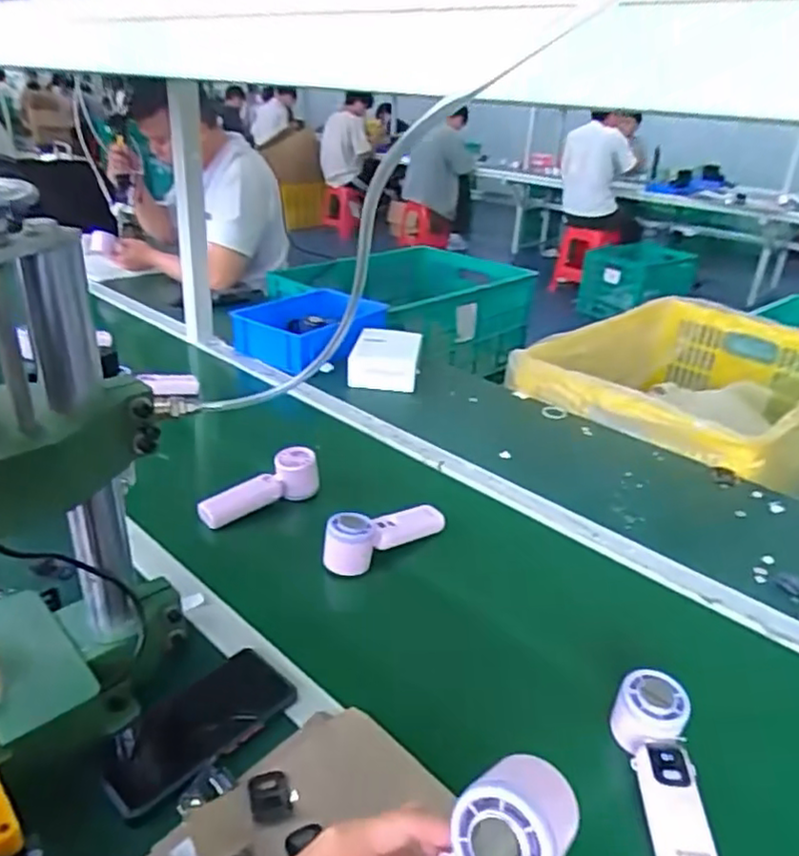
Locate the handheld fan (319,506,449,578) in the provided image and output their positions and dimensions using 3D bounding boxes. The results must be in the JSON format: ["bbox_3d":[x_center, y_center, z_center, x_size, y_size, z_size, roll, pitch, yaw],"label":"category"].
[{"bbox_3d":[-0.015,0.126,0.804,0.170,0.063,0.056,-20,36,-38],"label":"handheld fan"}]

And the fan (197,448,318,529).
[{"bbox_3d":[-0.184,0.086,0.875,0.161,0.062,0.041,-26,37,-22],"label":"fan"}]

